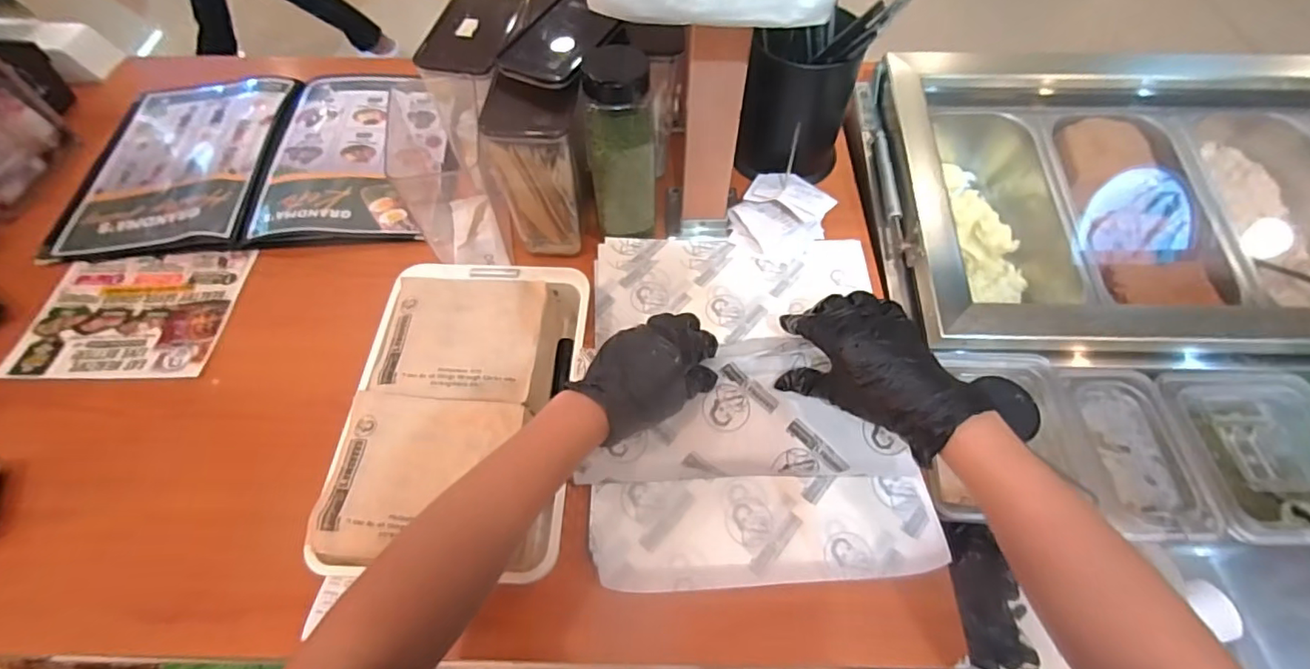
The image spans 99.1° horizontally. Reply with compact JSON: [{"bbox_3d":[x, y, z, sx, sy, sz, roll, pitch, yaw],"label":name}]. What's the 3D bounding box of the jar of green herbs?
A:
[{"bbox_3d":[-0.033,-0.183,0.583,0.064,0.196,0.053,-2,58,1],"label":"jar of green herbs"}]

